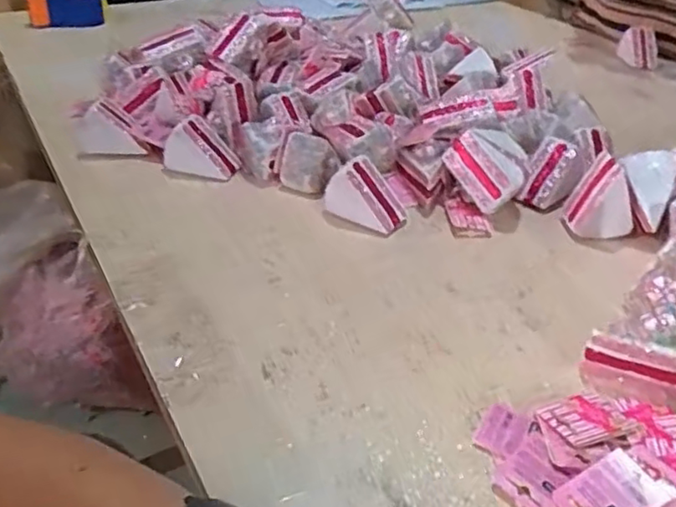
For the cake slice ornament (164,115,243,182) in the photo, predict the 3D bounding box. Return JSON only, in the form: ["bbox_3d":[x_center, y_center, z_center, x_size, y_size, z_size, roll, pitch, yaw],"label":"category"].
[{"bbox_3d":[-0.176,-0.141,0.813,0.096,0.061,0.059,11,36,10],"label":"cake slice ornament"}]

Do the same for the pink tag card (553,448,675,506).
[{"bbox_3d":[0.187,0.164,0.419,0.066,0.010,0.048,-31,44,-9],"label":"pink tag card"}]

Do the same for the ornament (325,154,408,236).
[{"bbox_3d":[0.034,-0.069,0.724,0.091,0.064,0.052,20,39,22],"label":"ornament"}]

